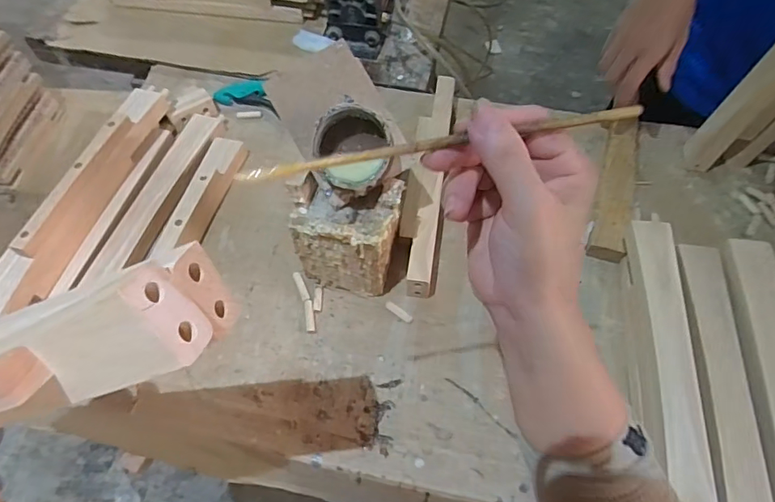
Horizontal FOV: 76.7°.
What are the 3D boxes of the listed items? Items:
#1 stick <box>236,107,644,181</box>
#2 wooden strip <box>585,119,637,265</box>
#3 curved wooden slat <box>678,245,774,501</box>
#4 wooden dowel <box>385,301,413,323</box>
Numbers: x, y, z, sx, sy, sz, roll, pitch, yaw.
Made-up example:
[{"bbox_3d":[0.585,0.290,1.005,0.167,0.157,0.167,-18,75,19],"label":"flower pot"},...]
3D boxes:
[{"bbox_3d":[0.033,-0.053,0.236,0.182,0.006,0.006,-10,57,-1],"label":"stick"},{"bbox_3d":[0.330,-0.097,0.699,0.047,0.022,0.262,16,60,13],"label":"wooden strip"},{"bbox_3d":[0.342,0.153,0.487,0.048,0.011,0.376,7,58,7],"label":"curved wooden slat"},{"bbox_3d":[0.015,0.077,0.616,0.039,0.006,0.011,32,64,21],"label":"wooden dowel"}]

